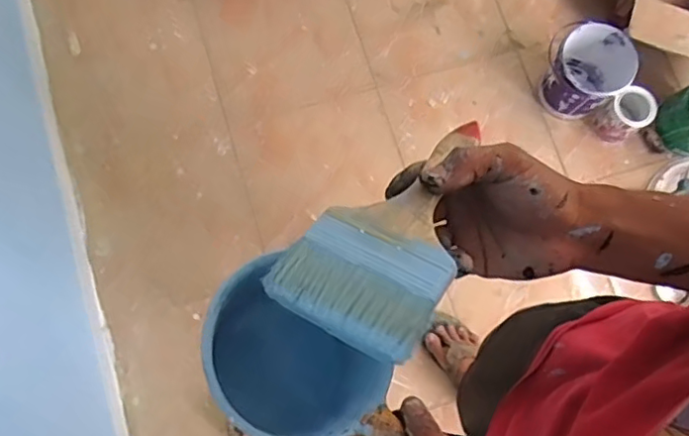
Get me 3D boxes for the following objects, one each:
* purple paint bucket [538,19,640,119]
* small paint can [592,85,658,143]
[{"bbox_3d":[0.574,-0.352,1.458,0.208,0.191,0.165,41,78,6],"label":"purple paint bucket"},{"bbox_3d":[0.688,-0.252,1.458,0.117,0.144,0.106,-40,83,-11],"label":"small paint can"}]

